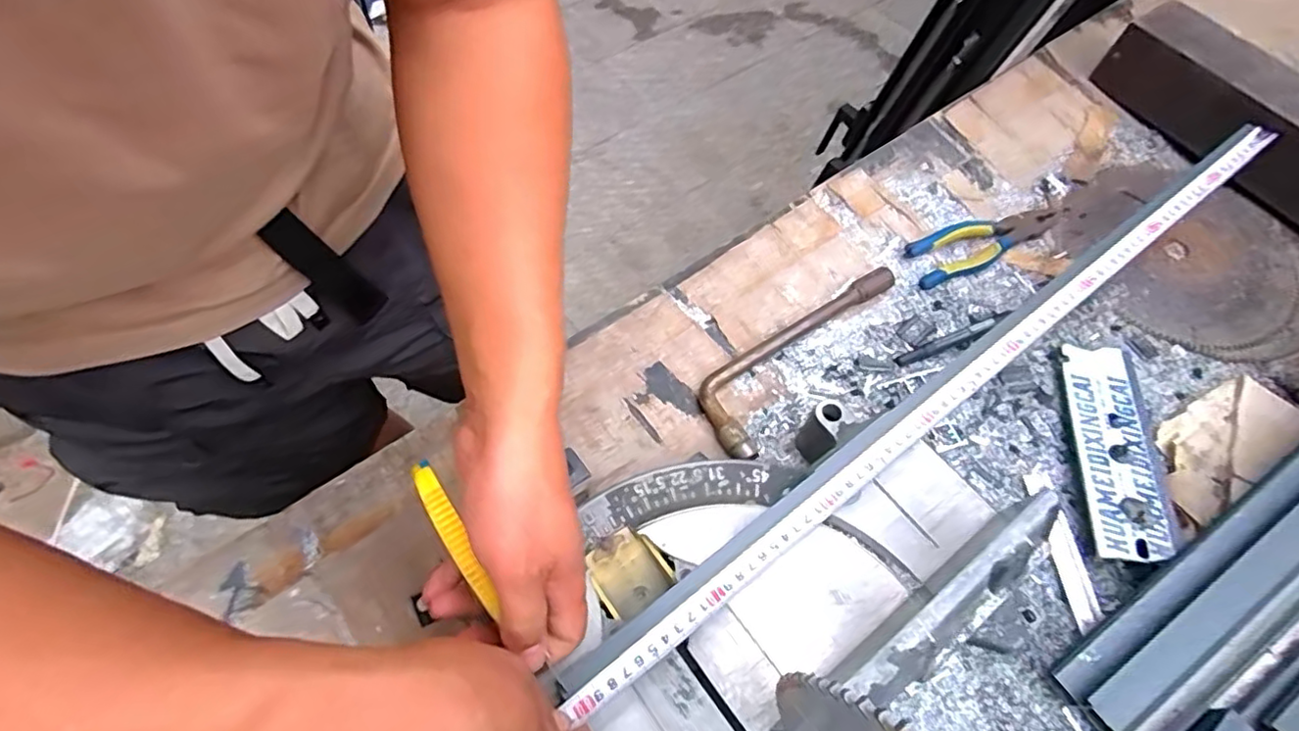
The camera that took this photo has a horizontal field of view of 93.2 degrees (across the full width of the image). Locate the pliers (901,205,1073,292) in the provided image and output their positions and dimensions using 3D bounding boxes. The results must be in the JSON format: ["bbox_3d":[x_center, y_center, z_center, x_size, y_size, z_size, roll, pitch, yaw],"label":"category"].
[{"bbox_3d":[0.368,-0.139,0.663,0.204,0.018,0.058,-21,63,-11],"label":"pliers"}]

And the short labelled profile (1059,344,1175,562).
[{"bbox_3d":[0.413,0.069,0.545,0.062,0.034,0.208,11,62,3],"label":"short labelled profile"}]

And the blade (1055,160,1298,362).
[{"bbox_3d":[0.590,-0.128,0.672,0.244,0.007,0.240,0,61,1],"label":"blade"}]

